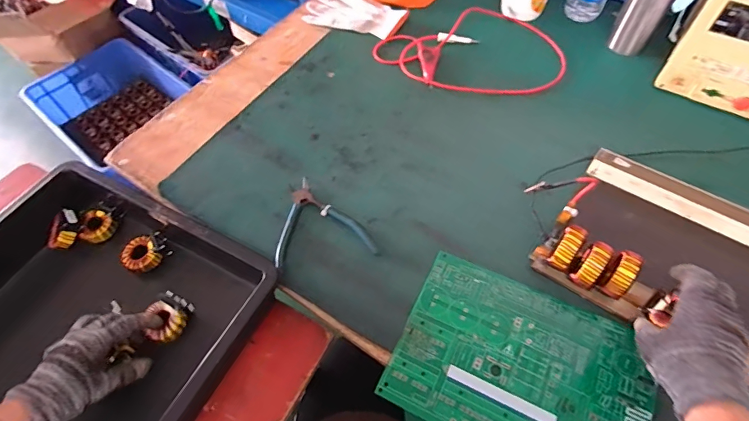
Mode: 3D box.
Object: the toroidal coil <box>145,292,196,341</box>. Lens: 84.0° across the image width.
[{"bbox_3d":[-0.246,0.127,0.493,0.043,0.021,0.055,16,61,12],"label":"toroidal coil"}]

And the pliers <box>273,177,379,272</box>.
[{"bbox_3d":[-0.069,0.009,0.541,0.124,0.008,0.126,-10,58,-4],"label":"pliers"}]

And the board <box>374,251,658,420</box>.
[{"bbox_3d":[0.155,0.164,0.442,0.250,0.006,0.178,22,61,15],"label":"board"}]

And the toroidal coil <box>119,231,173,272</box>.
[{"bbox_3d":[-0.303,0.056,0.552,0.056,0.025,0.040,-40,65,-21],"label":"toroidal coil"}]

